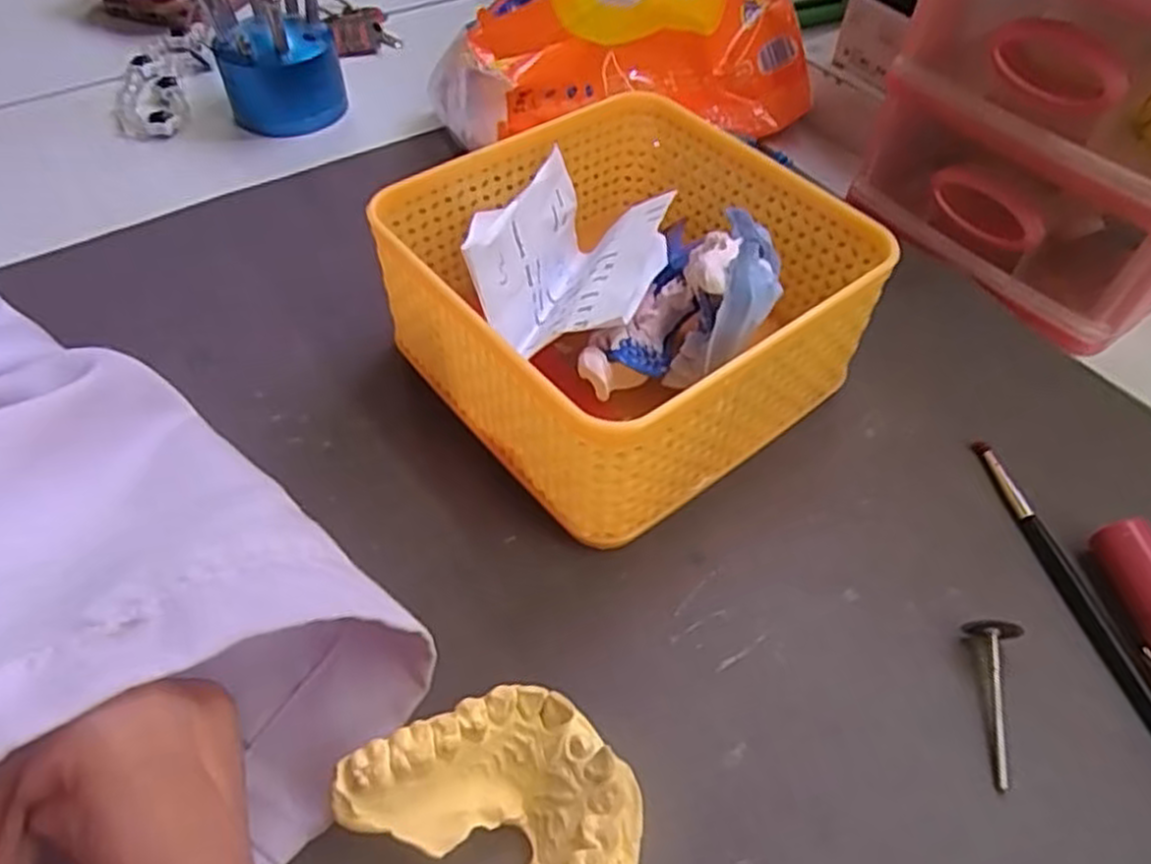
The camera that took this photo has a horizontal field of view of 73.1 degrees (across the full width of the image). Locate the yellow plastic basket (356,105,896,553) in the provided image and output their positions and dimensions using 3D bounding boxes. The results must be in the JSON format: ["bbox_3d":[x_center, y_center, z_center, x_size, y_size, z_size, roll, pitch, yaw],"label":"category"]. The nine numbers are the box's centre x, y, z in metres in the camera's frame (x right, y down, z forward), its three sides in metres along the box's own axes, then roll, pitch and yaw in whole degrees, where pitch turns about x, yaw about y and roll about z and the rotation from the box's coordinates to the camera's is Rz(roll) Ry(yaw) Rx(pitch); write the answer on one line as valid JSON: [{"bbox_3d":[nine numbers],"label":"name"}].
[{"bbox_3d":[0.017,-0.047,0.273,0.133,0.067,0.130,-34,59,-25],"label":"yellow plastic basket"}]

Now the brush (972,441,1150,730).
[{"bbox_3d":[0.159,0.070,0.221,0.007,0.005,0.171,-8,52,-7],"label":"brush"}]

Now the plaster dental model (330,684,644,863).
[{"bbox_3d":[-0.015,0.092,0.186,0.065,0.026,0.049,30,57,21],"label":"plaster dental model"}]

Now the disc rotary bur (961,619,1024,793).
[{"bbox_3d":[0.114,0.073,0.213,0.014,0.012,0.043,17,53,12],"label":"disc rotary bur"}]

